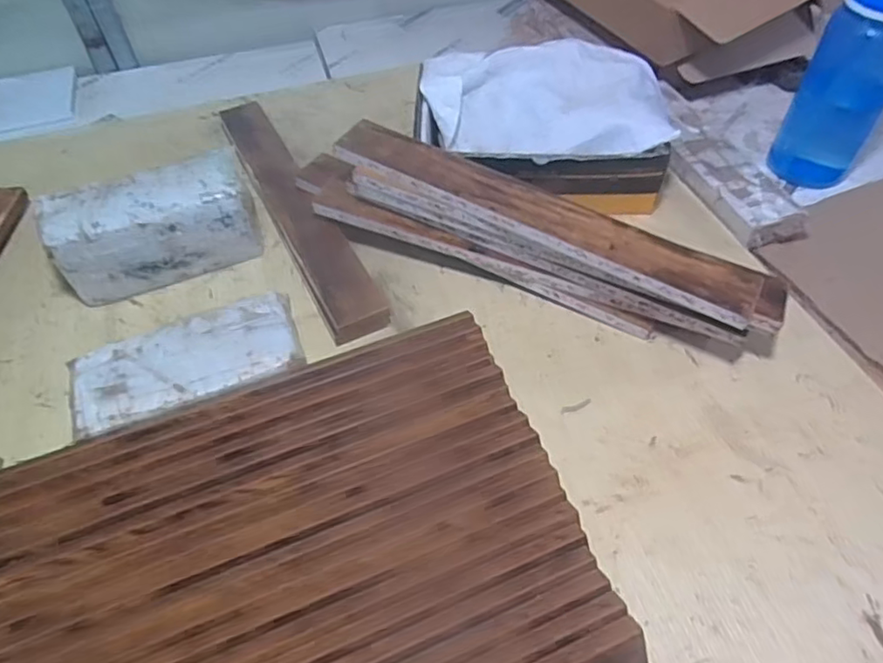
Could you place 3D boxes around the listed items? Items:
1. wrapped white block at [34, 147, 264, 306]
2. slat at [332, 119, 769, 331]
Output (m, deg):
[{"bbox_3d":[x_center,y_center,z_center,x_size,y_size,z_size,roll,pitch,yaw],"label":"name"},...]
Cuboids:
[{"bbox_3d":[-0.328,-0.119,0.716,0.224,0.103,0.102,-19,52,-14],"label":"wrapped white block"},{"bbox_3d":[0.099,-0.127,0.643,0.460,0.019,0.074,27,62,15],"label":"slat"}]

